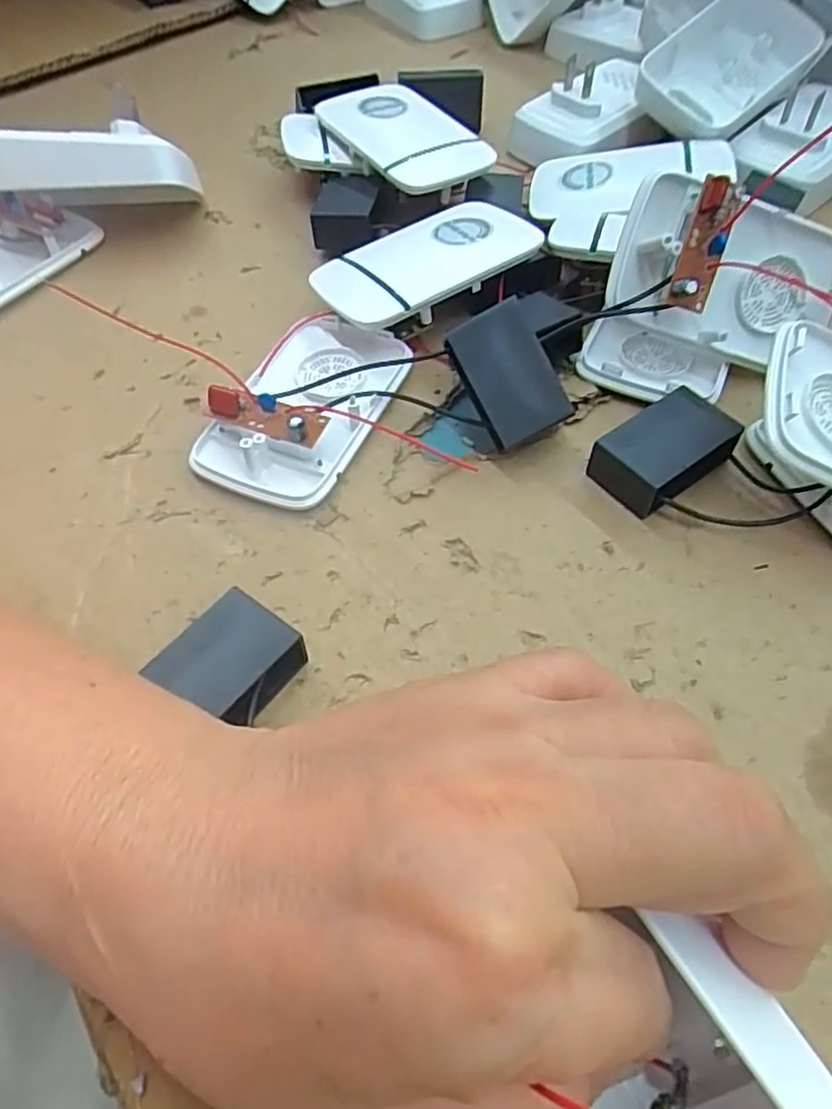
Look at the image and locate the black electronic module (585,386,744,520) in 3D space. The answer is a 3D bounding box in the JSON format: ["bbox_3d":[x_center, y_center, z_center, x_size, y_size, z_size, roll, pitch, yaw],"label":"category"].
[{"bbox_3d":[0.089,-0.037,0.251,0.048,0.018,0.029,-30,60,-18],"label":"black electronic module"}]

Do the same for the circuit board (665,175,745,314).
[{"bbox_3d":[0.103,-0.109,0.246,0.015,0.042,0.018,18,21,13],"label":"circuit board"}]

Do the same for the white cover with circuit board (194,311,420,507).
[{"bbox_3d":[-0.043,-0.063,0.271,0.057,0.025,0.093,20,59,14],"label":"white cover with circuit board"}]

